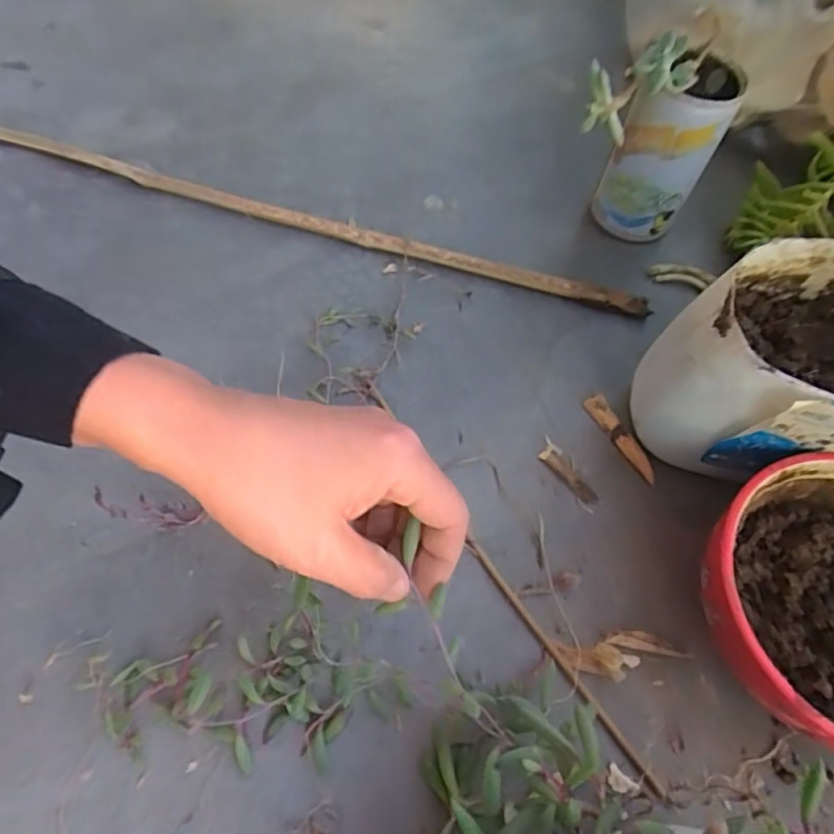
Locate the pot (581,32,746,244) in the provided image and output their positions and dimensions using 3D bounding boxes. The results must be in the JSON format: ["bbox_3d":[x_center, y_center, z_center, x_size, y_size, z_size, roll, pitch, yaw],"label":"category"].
[{"bbox_3d":[0.163,-0.201,0.448,0.096,0.137,0.068,14,61,4],"label":"pot"}]

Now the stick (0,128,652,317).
[{"bbox_3d":[-0.092,-0.153,0.473,0.537,0.014,0.017,16,61,5],"label":"stick"}]

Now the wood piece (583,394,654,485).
[{"bbox_3d":[0.132,0.013,0.402,0.013,0.007,0.065,-27,66,-18],"label":"wood piece"}]

